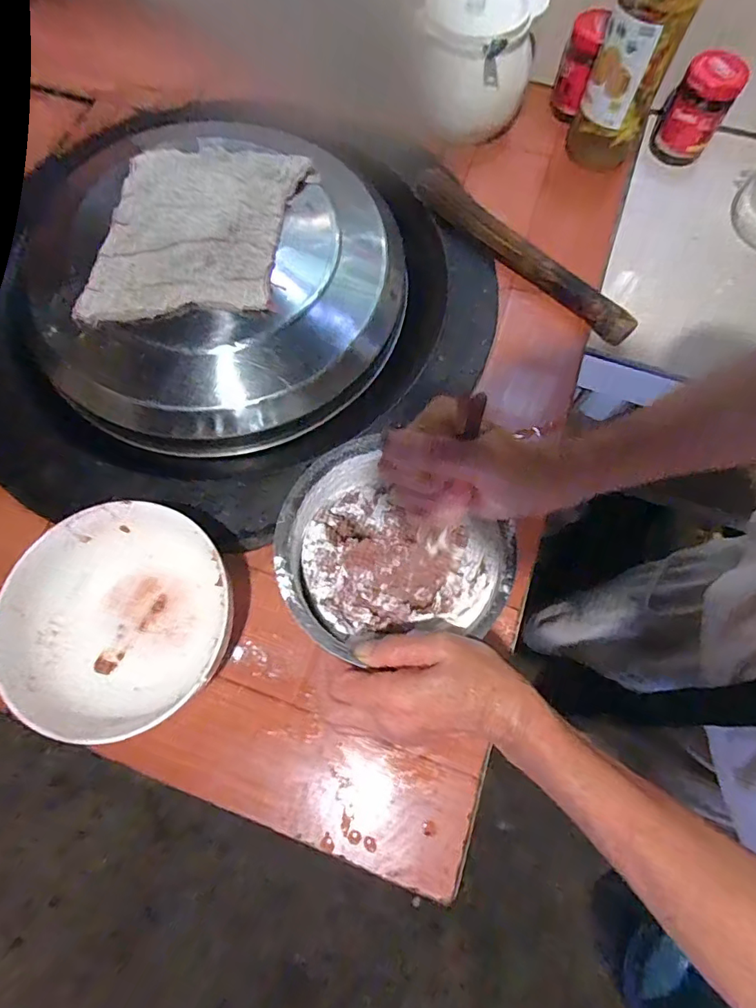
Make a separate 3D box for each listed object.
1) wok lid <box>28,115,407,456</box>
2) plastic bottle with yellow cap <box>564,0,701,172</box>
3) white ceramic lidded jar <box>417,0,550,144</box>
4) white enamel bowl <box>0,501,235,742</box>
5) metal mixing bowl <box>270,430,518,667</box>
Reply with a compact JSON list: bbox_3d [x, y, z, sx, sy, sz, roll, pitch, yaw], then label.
[{"bbox_3d":[-0.160,-0.252,0.557,0.361,0.131,0.370,0,72,0],"label":"wok lid"},{"bbox_3d":[0.293,-0.516,0.537,0.076,0.259,0.092,26,74,8],"label":"plastic bottle with yellow cap"},{"bbox_3d":[0.121,-0.535,0.610,0.126,0.139,0.103,21,67,7],"label":"white ceramic lidded jar"},{"bbox_3d":[-0.224,0.099,0.428,0.176,0.077,0.179,0,72,0],"label":"white enamel bowl"},{"bbox_3d":[0.005,0.050,0.388,0.166,0.079,0.148,36,70,13],"label":"metal mixing bowl"}]

